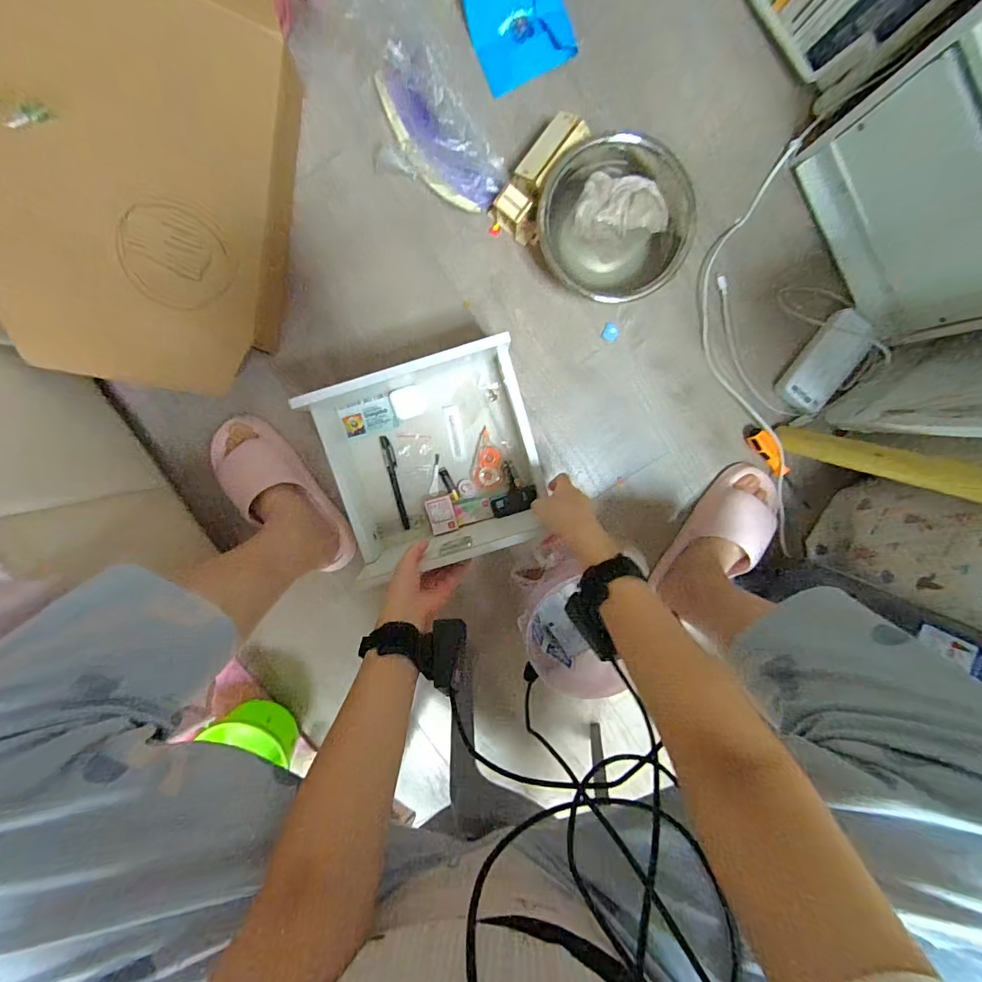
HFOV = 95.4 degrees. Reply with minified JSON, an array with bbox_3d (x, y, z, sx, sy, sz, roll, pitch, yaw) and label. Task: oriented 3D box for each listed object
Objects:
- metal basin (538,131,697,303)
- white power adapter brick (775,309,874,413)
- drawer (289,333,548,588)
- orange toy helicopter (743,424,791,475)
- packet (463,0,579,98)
[{"bbox_3d":[0.156,-0.357,0.587,0.183,0.080,0.178,0,99,-1],"label":"metal basin"},{"bbox_3d":[0.480,-0.186,0.644,0.071,0.029,0.143,33,97,-6],"label":"white power adapter brick"},{"bbox_3d":[-0.078,-0.046,0.617,0.271,0.115,0.247,-15,99,2],"label":"drawer"},{"bbox_3d":[0.416,-0.062,0.673,0.031,0.017,0.090,-42,97,6],"label":"orange toy helicopter"},{"bbox_3d":[0.034,-0.615,0.582,0.124,0.013,0.132,-21,109,3],"label":"packet"}]

